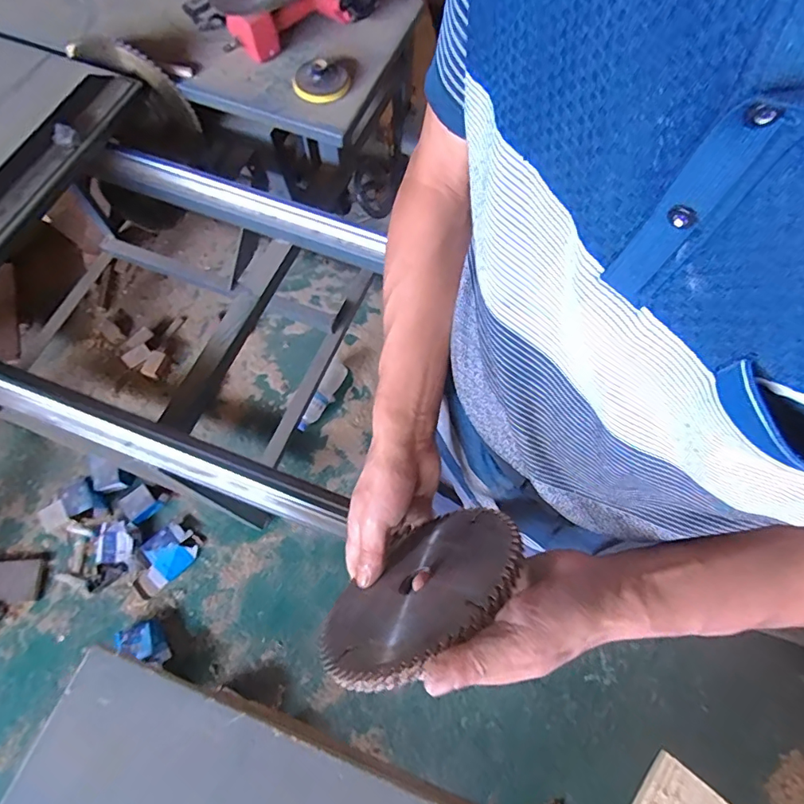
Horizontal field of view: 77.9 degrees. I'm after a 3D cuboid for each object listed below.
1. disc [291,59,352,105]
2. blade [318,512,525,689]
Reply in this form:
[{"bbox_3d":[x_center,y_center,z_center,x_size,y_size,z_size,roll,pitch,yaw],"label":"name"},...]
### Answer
[{"bbox_3d":[-0.138,-0.550,0.849,0.095,0.025,0.096,1,68,-2],"label":"disc"},{"bbox_3d":[0.014,0.141,0.383,0.168,0.158,0.007,-39,103,-26],"label":"blade"}]

